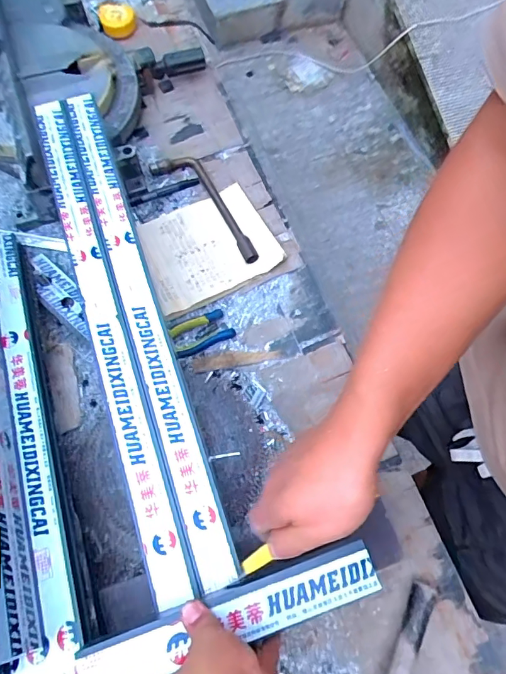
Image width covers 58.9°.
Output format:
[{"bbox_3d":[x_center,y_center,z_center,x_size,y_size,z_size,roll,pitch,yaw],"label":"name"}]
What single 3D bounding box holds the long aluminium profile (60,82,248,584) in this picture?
[{"bbox_3d":[-0.146,-0.055,0.553,0.042,0.018,0.674,-18,69,-9],"label":"long aluminium profile"}]

